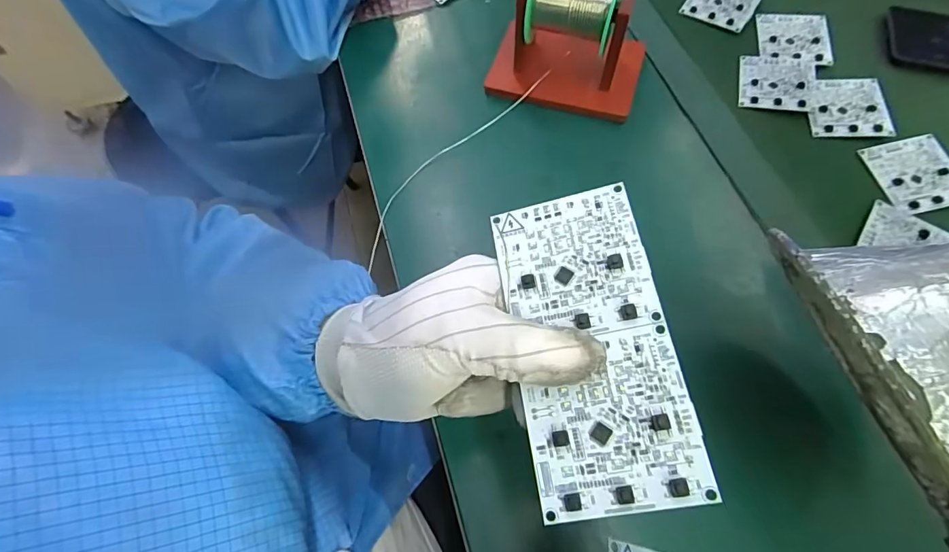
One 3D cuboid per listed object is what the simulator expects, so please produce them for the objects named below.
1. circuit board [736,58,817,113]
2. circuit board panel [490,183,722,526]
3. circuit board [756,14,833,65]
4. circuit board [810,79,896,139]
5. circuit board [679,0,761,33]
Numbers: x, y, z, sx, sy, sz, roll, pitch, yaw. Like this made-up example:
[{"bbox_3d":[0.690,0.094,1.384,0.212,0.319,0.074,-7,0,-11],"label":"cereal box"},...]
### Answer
[{"bbox_3d":[0.298,-0.191,0.463,0.070,0.005,0.070,11,66,10],"label":"circuit board"},{"bbox_3d":[0.050,0.027,0.208,0.066,0.004,0.140,-14,67,11],"label":"circuit board panel"},{"bbox_3d":[0.331,-0.246,0.489,0.068,0.004,0.071,7,65,9],"label":"circuit board"},{"bbox_3d":[0.354,-0.161,0.448,0.070,0.006,0.070,0,67,6],"label":"circuit board"},{"bbox_3d":[0.272,-0.302,0.516,0.068,0.005,0.074,29,70,17],"label":"circuit board"}]

